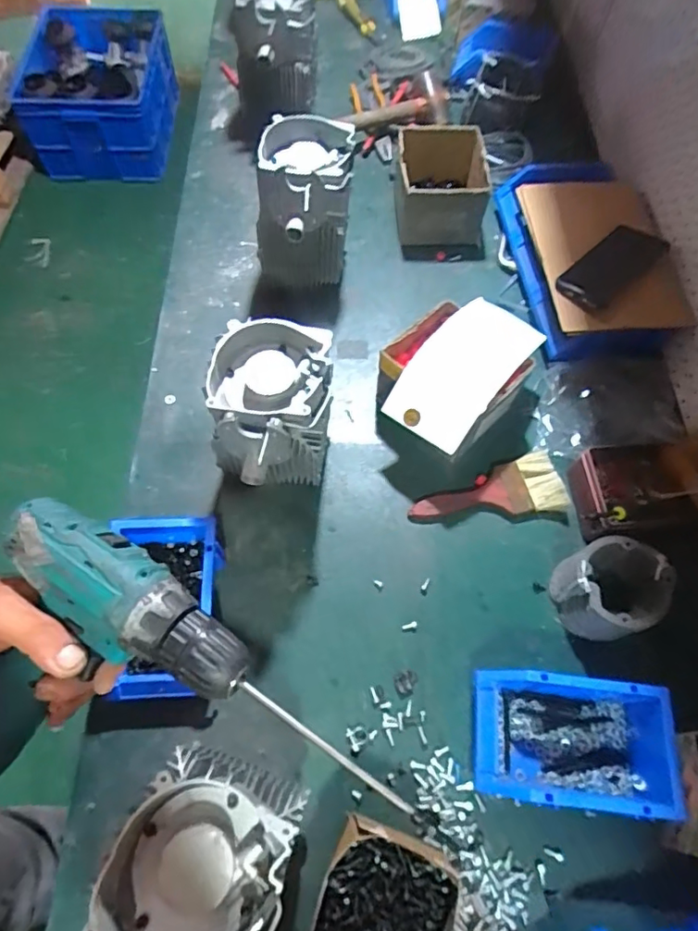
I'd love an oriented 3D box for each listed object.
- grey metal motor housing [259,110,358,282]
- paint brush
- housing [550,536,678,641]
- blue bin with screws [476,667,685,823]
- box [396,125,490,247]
[{"bbox_3d":[-0.060,-0.347,0.773,0.144,0.206,0.123,-41,72,-18],"label":"grey metal motor housing"},{"bbox_3d":[0.177,0.040,0.702,0.194,0.019,0.080,-14,66,-7],"label":"paint brush"},{"bbox_3d":[0.300,0.144,0.630,0.112,0.072,0.114,-25,67,-12],"label":"housing"},{"bbox_3d":[0.232,0.278,0.557,0.201,0.077,0.112,6,65,2],"label":"blue bin with screws"},{"bbox_3d":[0.145,-0.454,0.895,0.139,0.099,0.168,1,65,0],"label":"box"}]

